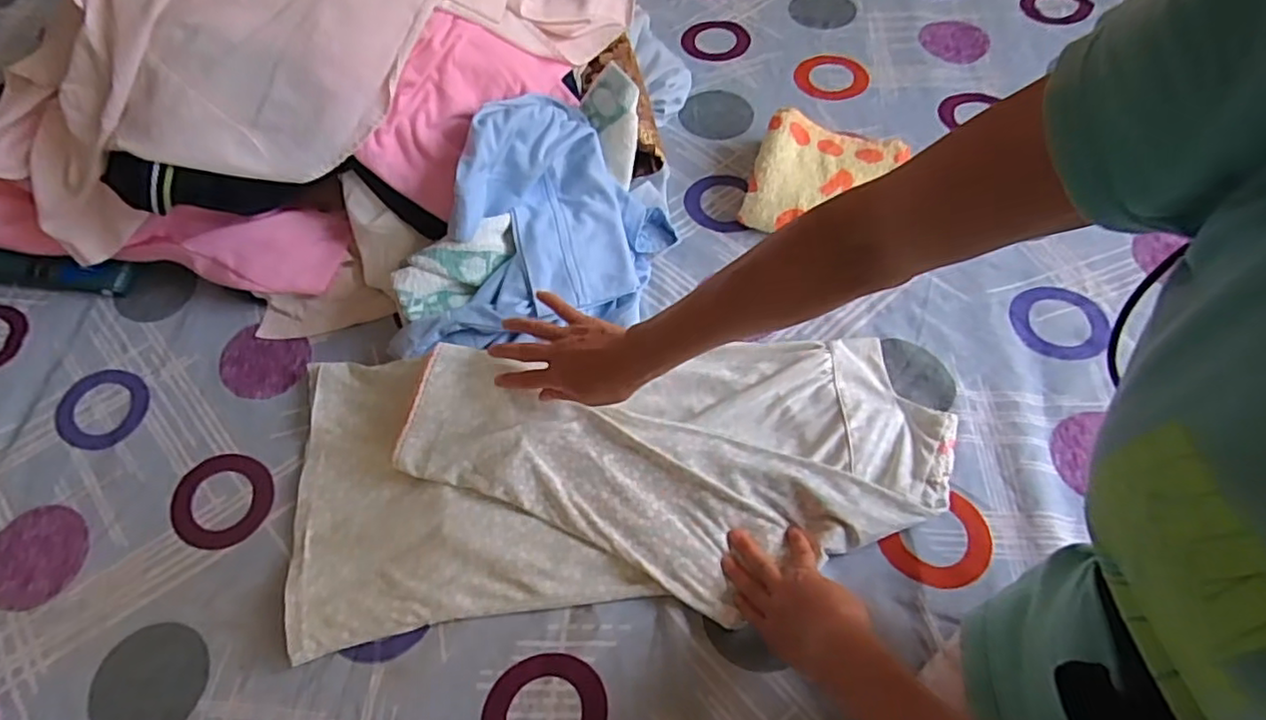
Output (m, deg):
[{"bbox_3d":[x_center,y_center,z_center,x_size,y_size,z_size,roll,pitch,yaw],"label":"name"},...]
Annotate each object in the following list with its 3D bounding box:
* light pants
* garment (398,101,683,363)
[{"bbox_3d":[-0.015,0.091,0.574,0.574,0.045,0.243,-6,61,-1],"label":"light pants"},{"bbox_3d":[-0.086,-0.119,0.646,0.194,0.141,0.305,22,64,13],"label":"garment"}]

